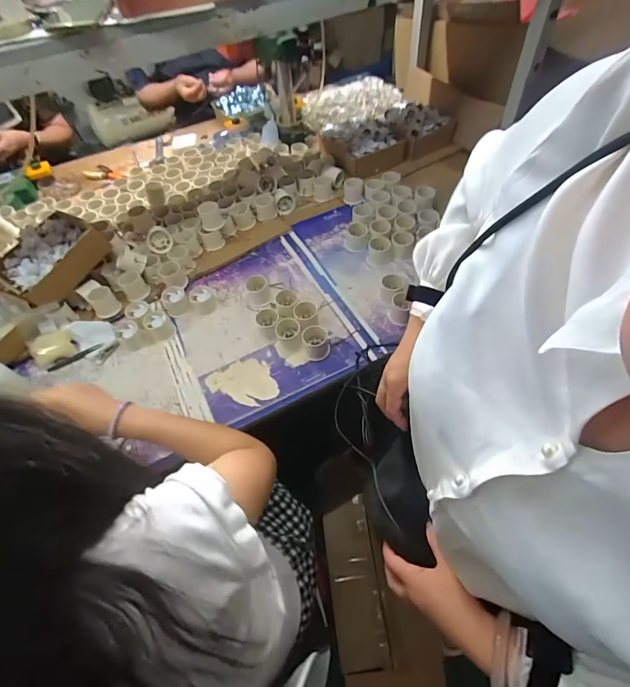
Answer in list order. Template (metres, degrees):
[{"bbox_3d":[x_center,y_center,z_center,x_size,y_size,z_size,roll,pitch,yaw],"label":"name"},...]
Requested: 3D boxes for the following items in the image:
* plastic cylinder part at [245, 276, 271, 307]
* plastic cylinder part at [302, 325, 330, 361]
[{"bbox_3d":[-0.132,-0.122,0.870,0.052,0.055,0.044,-17,55,-7],"label":"plastic cylinder part"},{"bbox_3d":[0.004,-0.001,0.782,0.052,0.043,0.055,-12,55,-4],"label":"plastic cylinder part"}]

